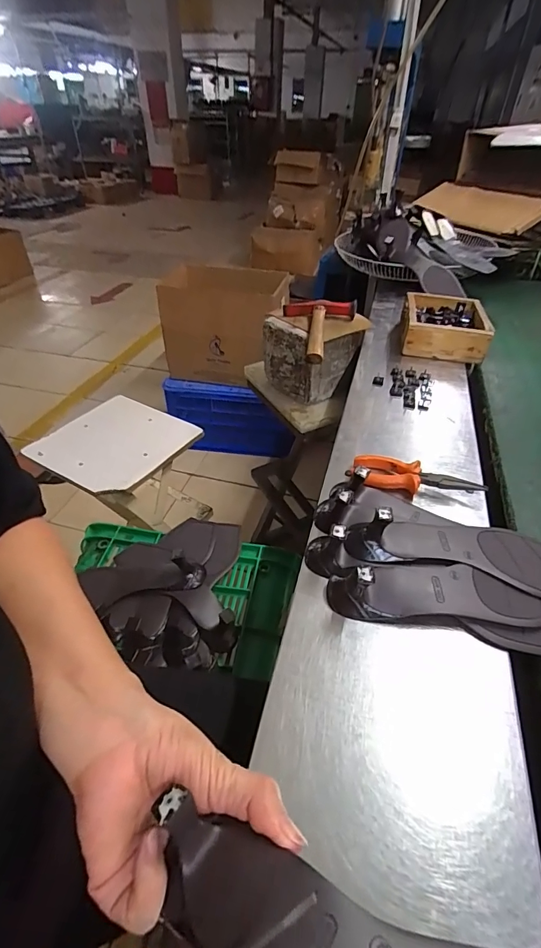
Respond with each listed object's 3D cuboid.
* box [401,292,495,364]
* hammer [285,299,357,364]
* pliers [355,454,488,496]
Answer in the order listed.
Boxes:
[{"bbox_3d":[0.346,-0.300,0.827,0.151,0.057,0.183,8,42,12],"label":"box"},{"bbox_3d":[0.095,-0.275,0.783,0.143,0.043,0.210,3,42,3],"label":"hammer"},{"bbox_3d":[0.185,0.003,0.526,0.150,0.022,0.049,7,42,7],"label":"pliers"}]

